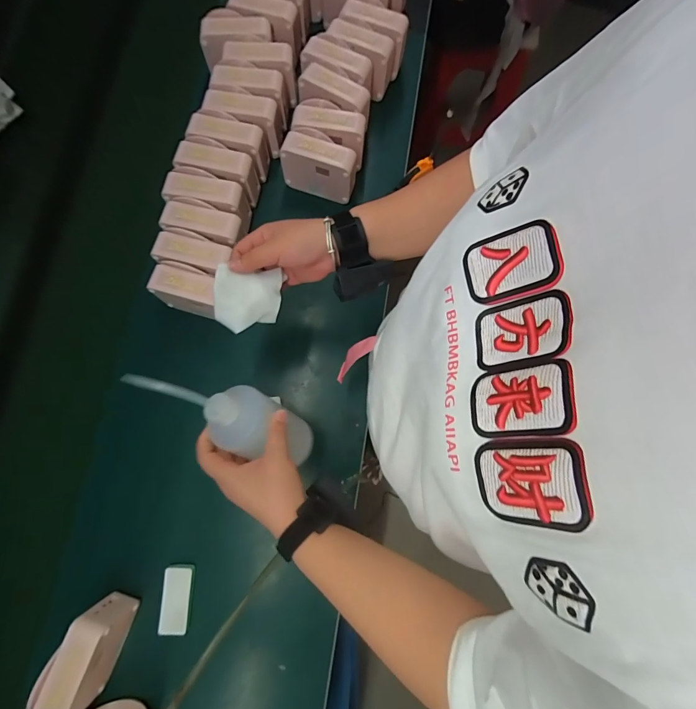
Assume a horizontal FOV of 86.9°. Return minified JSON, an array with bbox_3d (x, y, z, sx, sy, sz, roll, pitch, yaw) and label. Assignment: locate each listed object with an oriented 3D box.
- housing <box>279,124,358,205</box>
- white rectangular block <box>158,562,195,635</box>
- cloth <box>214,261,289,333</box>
[{"bbox_3d":[-0.050,-0.338,0.659,0.135,0.092,0.065,19,80,3],"label":"housing"},{"bbox_3d":[-0.261,0.371,0.557,0.042,0.016,0.093,2,79,0],"label":"white rectangular block"},{"bbox_3d":[-0.115,-0.064,0.425,0.074,0.009,0.072,3,92,-24],"label":"cloth"}]

